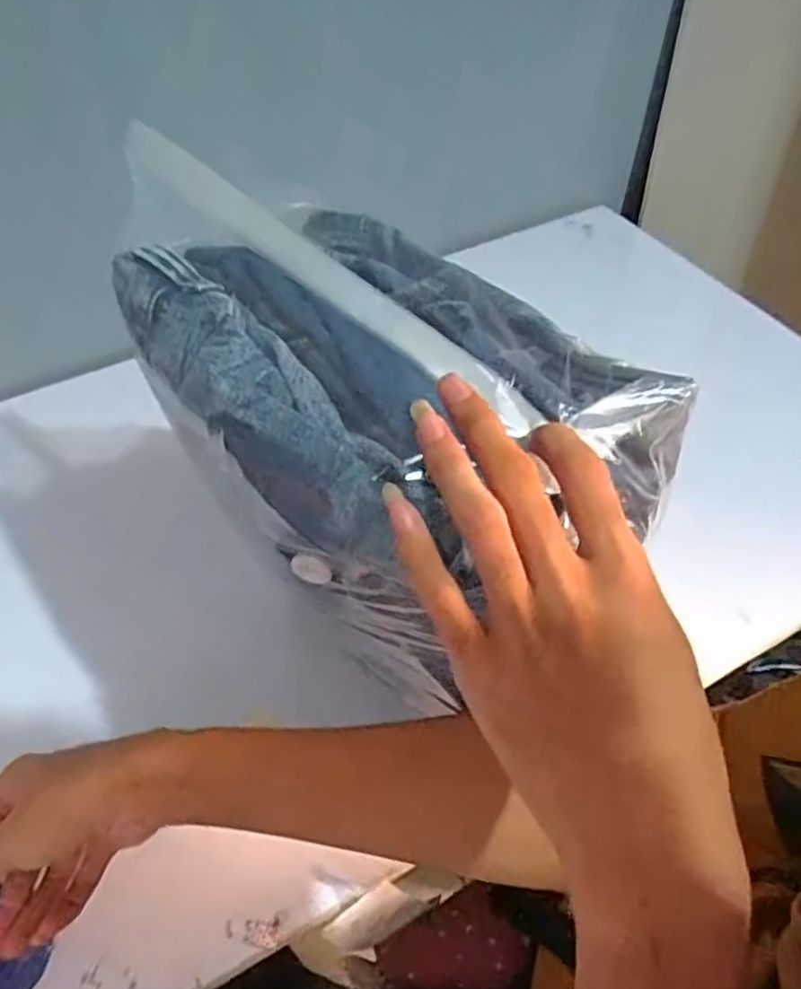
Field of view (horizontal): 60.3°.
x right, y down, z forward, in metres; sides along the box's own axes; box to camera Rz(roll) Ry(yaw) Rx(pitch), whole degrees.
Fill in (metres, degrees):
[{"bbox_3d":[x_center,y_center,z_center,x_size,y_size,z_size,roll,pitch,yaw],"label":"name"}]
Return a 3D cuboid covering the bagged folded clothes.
[{"bbox_3d":[-0.035,-0.075,0.323,0.171,0.061,0.300,-37,58,-25],"label":"bagged folded clothes"}]

